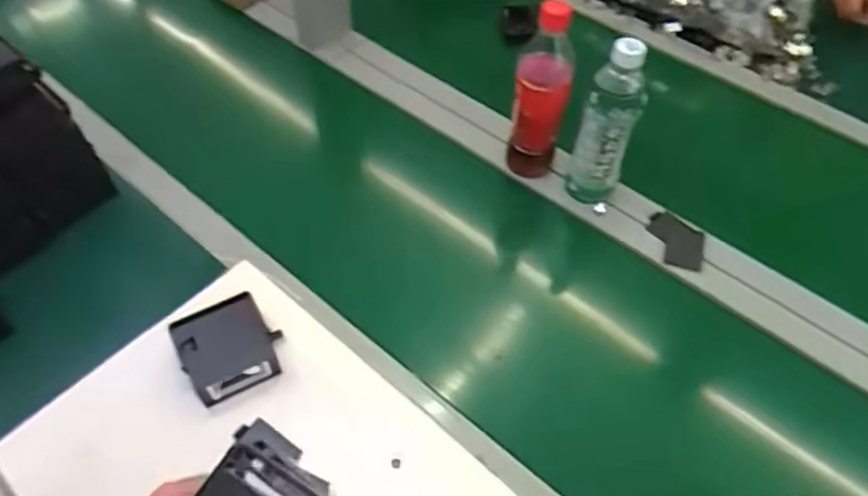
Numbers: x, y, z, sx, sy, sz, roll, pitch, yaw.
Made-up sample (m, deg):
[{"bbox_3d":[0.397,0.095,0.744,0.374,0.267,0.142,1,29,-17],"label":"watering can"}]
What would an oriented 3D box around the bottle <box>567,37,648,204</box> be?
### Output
[{"bbox_3d":[0.201,-0.138,0.758,0.061,0.223,0.051,13,54,8],"label":"bottle"}]

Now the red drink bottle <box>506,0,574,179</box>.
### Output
[{"bbox_3d":[0.127,-0.189,0.774,0.061,0.221,0.061,13,54,8],"label":"red drink bottle"}]

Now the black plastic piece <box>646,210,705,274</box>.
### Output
[{"bbox_3d":[0.296,-0.008,0.794,0.066,0.006,0.076,13,54,8],"label":"black plastic piece"}]

